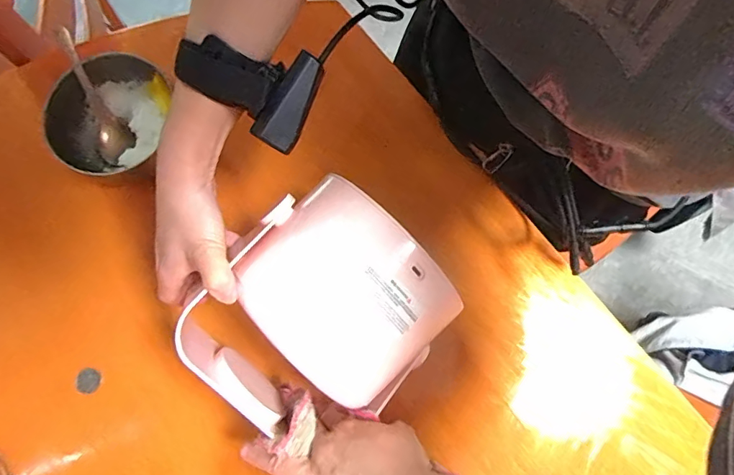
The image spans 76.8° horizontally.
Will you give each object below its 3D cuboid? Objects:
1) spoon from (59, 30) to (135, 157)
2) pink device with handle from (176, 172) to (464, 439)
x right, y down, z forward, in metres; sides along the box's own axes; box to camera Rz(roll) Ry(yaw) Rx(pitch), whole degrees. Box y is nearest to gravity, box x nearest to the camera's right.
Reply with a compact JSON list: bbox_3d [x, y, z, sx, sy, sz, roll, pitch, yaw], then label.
[{"bbox_3d":[-0.278,-0.145,0.473,0.034,0.023,0.128,-22,100,-4],"label":"spoon"},{"bbox_3d":[-0.038,0.059,0.342,0.154,0.074,0.185,41,80,10],"label":"pink device with handle"}]

